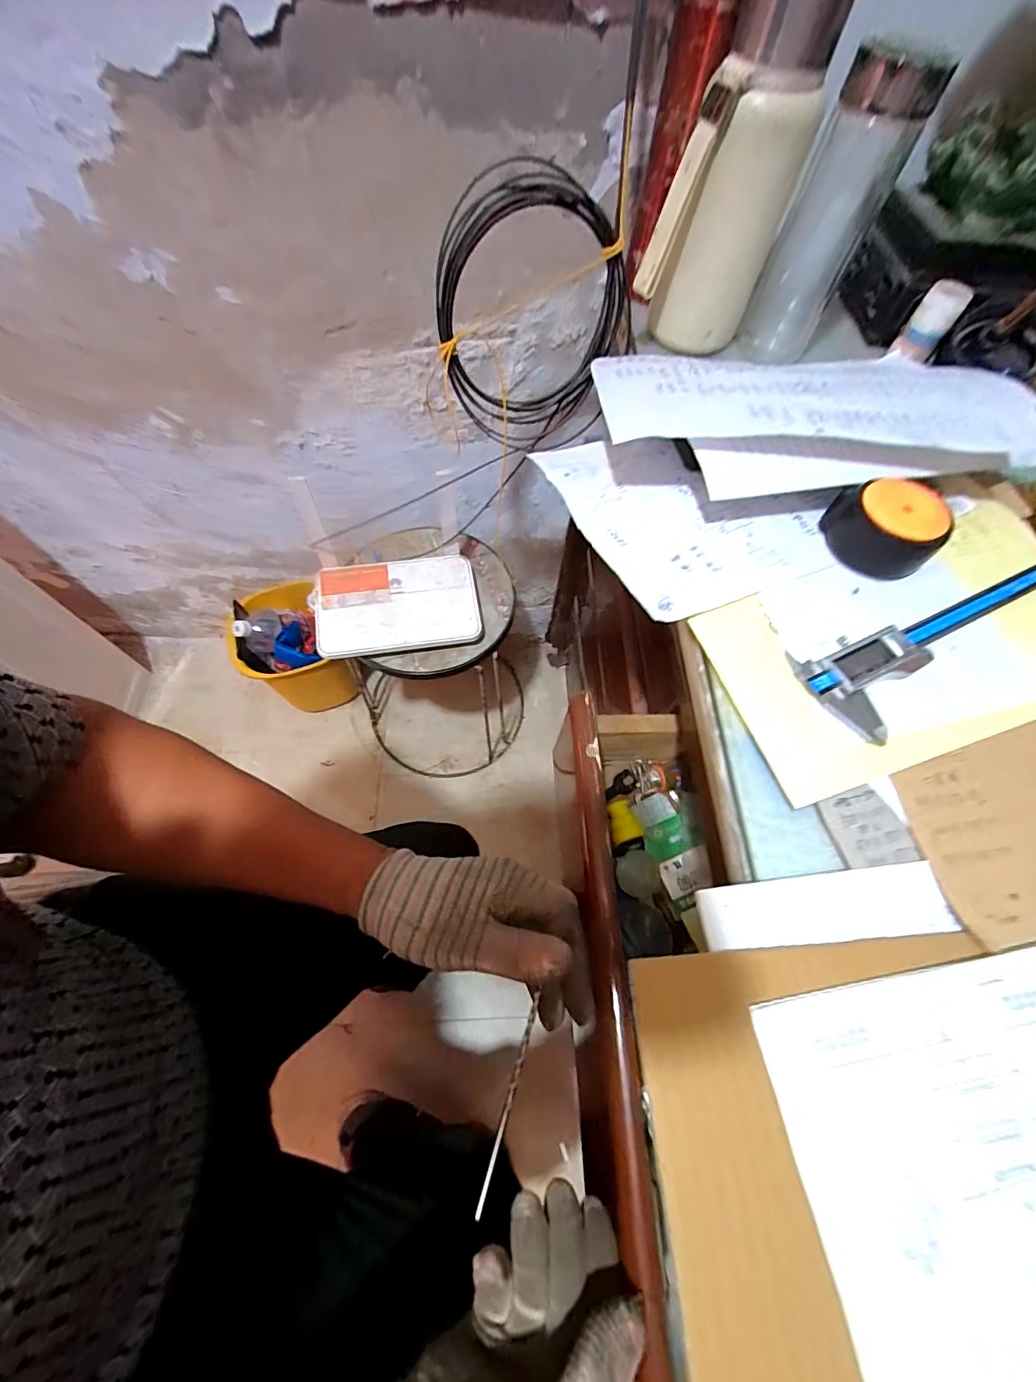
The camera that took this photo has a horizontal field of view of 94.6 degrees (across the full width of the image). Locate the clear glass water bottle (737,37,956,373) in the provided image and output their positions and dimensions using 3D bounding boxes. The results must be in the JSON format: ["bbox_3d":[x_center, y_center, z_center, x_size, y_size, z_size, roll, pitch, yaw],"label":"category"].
[{"bbox_3d":[0.255,-0.381,0.397,0.061,0.186,0.060,33,64,12],"label":"clear glass water bottle"}]

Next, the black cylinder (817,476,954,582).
[{"bbox_3d":[0.257,-0.113,0.333,0.058,0.038,0.056,1,64,-3],"label":"black cylinder"}]

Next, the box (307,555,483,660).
[{"bbox_3d":[-0.179,-0.129,0.713,0.233,0.036,0.141,-10,65,-8],"label":"box"}]

